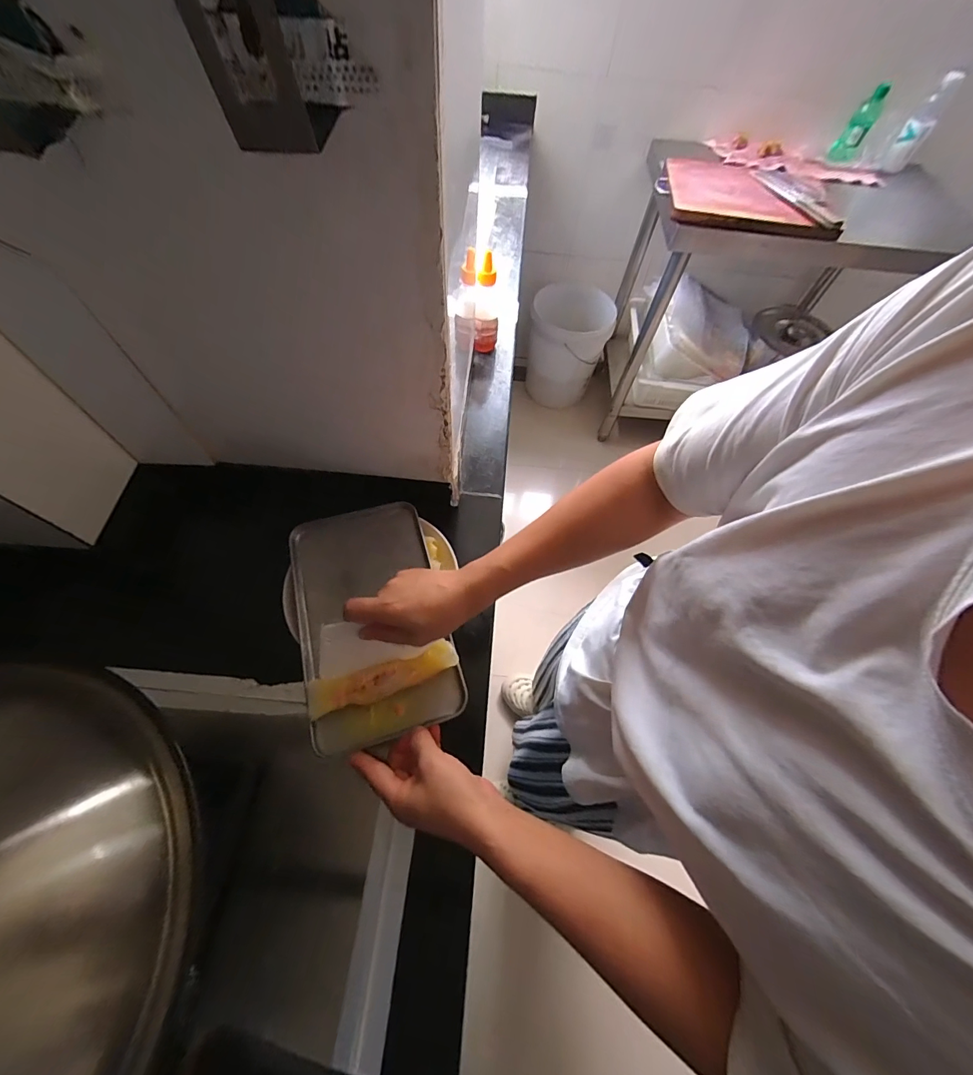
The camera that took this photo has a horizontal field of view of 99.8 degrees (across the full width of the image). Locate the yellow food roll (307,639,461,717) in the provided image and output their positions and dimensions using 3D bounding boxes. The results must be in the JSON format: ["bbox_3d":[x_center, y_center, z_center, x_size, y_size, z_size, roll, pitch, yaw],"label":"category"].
[{"bbox_3d":[-0.103,0.141,0.411,0.148,0.018,0.034,-16,64,-7],"label":"yellow food roll"}]

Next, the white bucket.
[{"bbox_3d":[0.327,-0.777,1.724,0.313,0.398,0.340,2,62,-3],"label":"white bucket"}]

